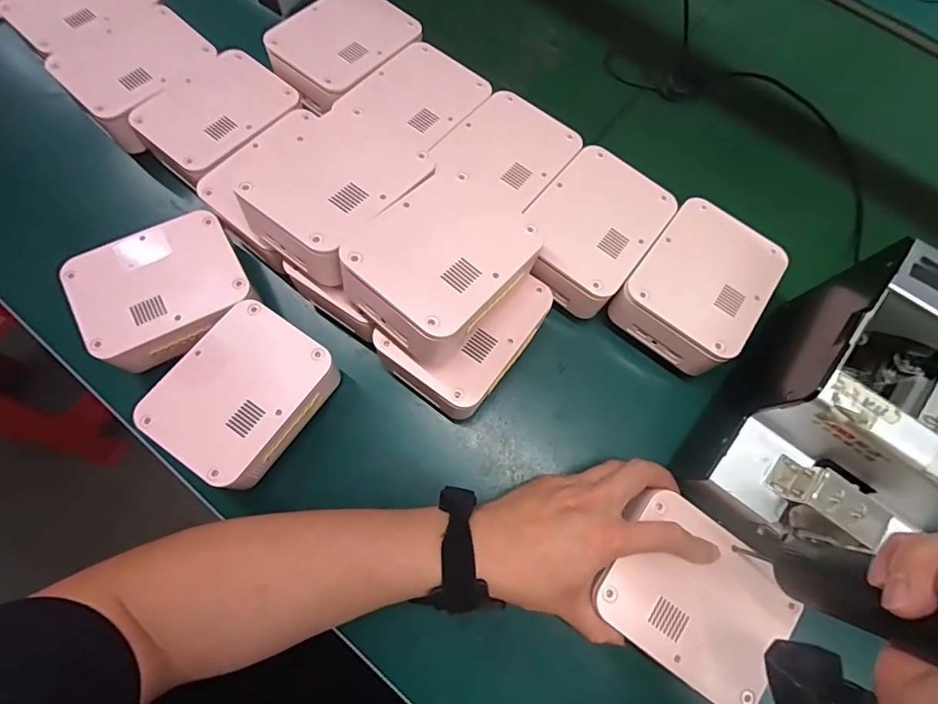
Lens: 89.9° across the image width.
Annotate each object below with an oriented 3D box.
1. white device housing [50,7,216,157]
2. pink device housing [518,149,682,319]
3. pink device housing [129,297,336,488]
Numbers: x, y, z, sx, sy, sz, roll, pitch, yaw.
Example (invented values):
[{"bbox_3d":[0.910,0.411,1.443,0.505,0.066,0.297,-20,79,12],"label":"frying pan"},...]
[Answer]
[{"bbox_3d":[-0.315,-0.271,0.451,0.103,0.037,0.130,40,75,11],"label":"white device housing"},{"bbox_3d":[0.106,-0.106,0.403,0.097,0.045,0.134,36,75,10],"label":"pink device housing"},{"bbox_3d":[-0.181,0.033,0.381,0.100,0.043,0.125,32,74,9],"label":"pink device housing"}]

